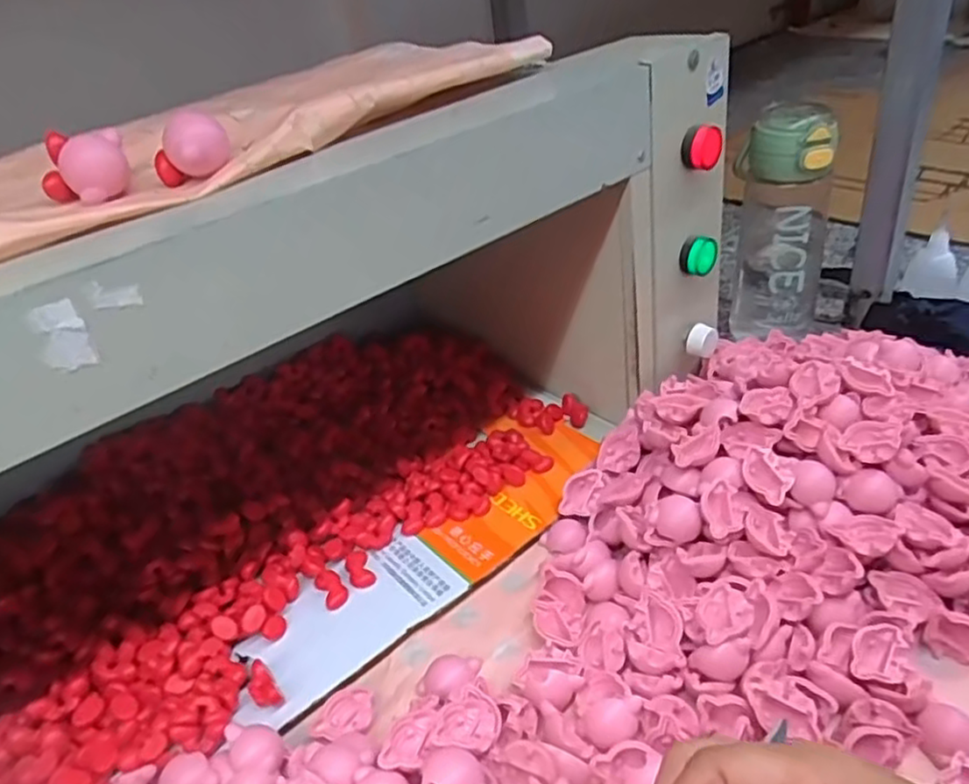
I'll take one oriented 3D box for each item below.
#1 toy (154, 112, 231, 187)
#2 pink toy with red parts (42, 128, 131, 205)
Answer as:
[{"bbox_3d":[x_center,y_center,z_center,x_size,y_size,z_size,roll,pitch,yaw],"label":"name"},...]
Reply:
[{"bbox_3d":[-0.138,-0.115,0.327,0.027,0.028,0.026,11,38,25],"label":"toy"},{"bbox_3d":[-0.185,-0.105,0.322,0.030,0.027,0.026,-2,34,7],"label":"pink toy with red parts"}]

